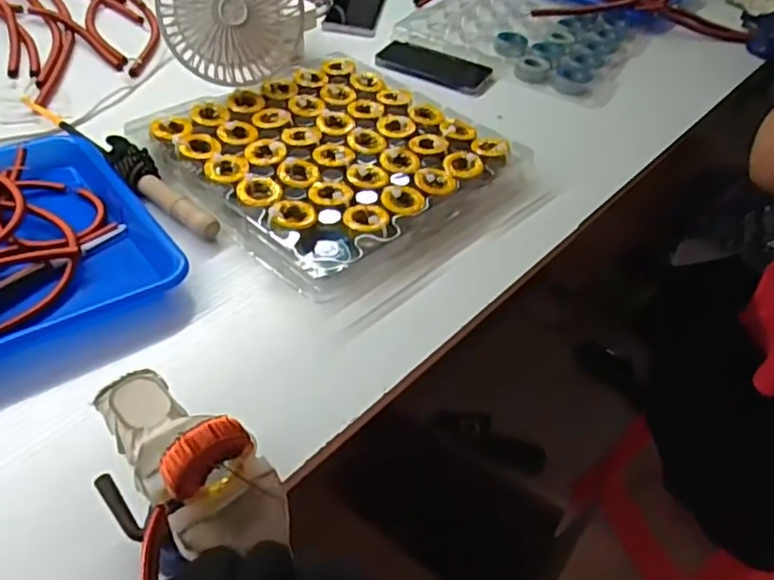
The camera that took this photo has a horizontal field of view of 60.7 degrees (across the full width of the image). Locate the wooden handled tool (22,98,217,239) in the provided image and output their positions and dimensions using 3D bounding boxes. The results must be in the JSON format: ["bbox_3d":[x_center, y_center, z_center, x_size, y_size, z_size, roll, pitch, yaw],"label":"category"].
[{"bbox_3d":[-0.259,-0.128,0.632,0.293,0.027,0.033,37,52,27],"label":"wooden handled tool"}]

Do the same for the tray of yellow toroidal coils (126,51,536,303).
[{"bbox_3d":[-0.052,-0.134,0.661,0.292,0.036,0.294,-32,56,-33],"label":"tray of yellow toroidal coils"}]

